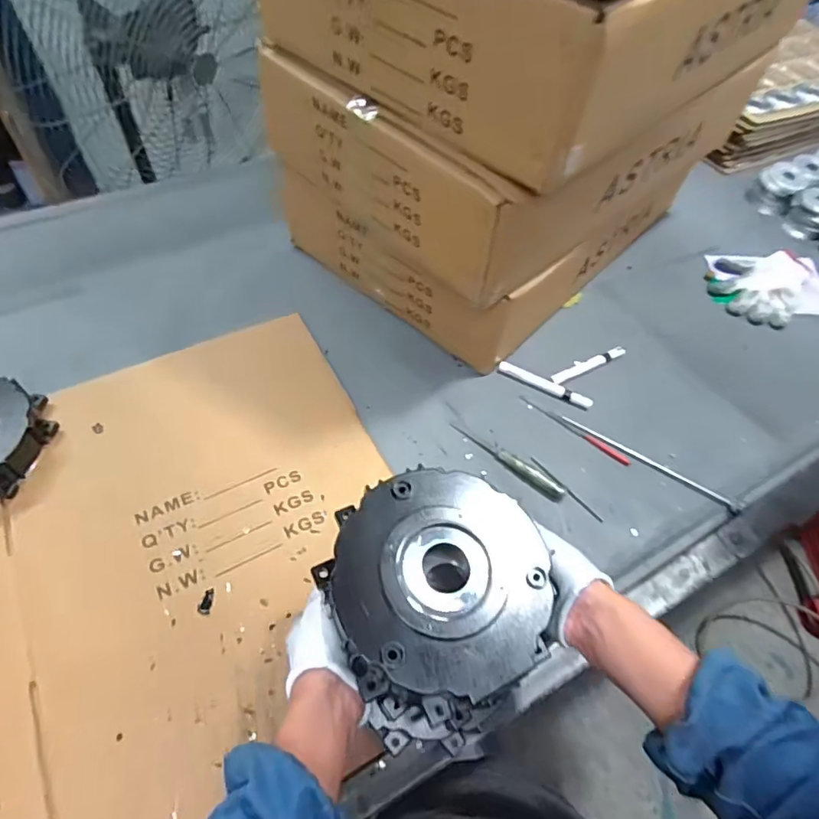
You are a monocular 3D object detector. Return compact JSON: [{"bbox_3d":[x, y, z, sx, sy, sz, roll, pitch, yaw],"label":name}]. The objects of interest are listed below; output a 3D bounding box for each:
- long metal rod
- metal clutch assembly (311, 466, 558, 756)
[{"bbox_3d":[0.330,0.070,0.735,0.249,0.012,0.013,31,59,18],"label":"long metal rod"},{"bbox_3d":[0.026,0.139,0.413,0.165,0.046,0.185,-21,58,-16],"label":"metal clutch assembly"}]

